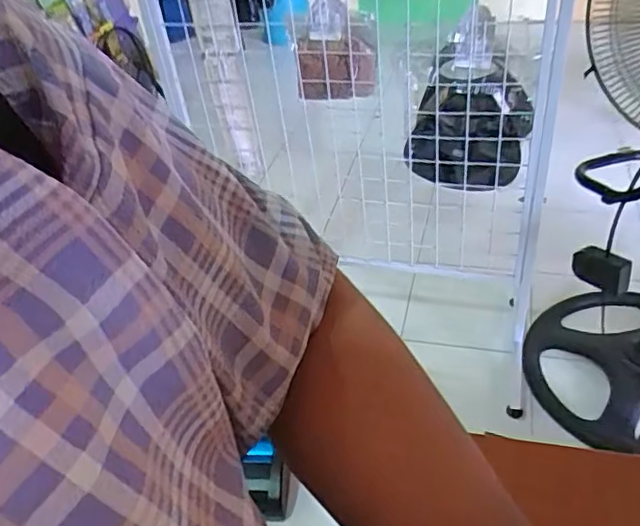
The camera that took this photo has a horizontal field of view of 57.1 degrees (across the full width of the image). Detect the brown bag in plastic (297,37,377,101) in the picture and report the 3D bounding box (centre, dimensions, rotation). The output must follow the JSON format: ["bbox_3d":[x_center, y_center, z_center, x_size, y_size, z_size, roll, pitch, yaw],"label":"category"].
[{"bbox_3d":[0.026,-0.338,1.037,0.139,0.108,0.039,4,40,14],"label":"brown bag in plastic"}]

